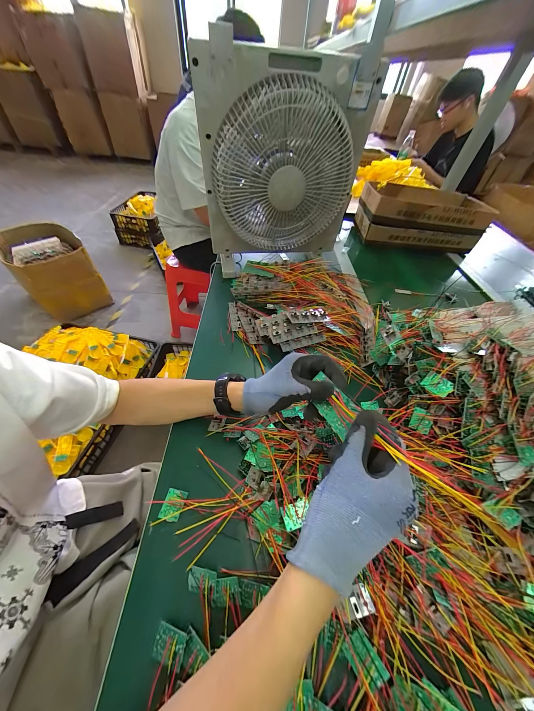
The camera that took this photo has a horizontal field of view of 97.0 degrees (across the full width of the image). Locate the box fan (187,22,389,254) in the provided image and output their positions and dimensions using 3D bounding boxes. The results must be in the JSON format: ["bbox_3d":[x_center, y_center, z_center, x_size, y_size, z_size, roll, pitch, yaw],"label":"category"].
[{"bbox_3d":[0.043,-0.432,0.564,0.363,0.358,0.134,-11,52,-15],"label":"box fan"}]

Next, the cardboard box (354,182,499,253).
[{"bbox_3d":[0.586,-0.549,0.938,0.440,0.147,0.262,2,50,-5],"label":"cardboard box"}]

